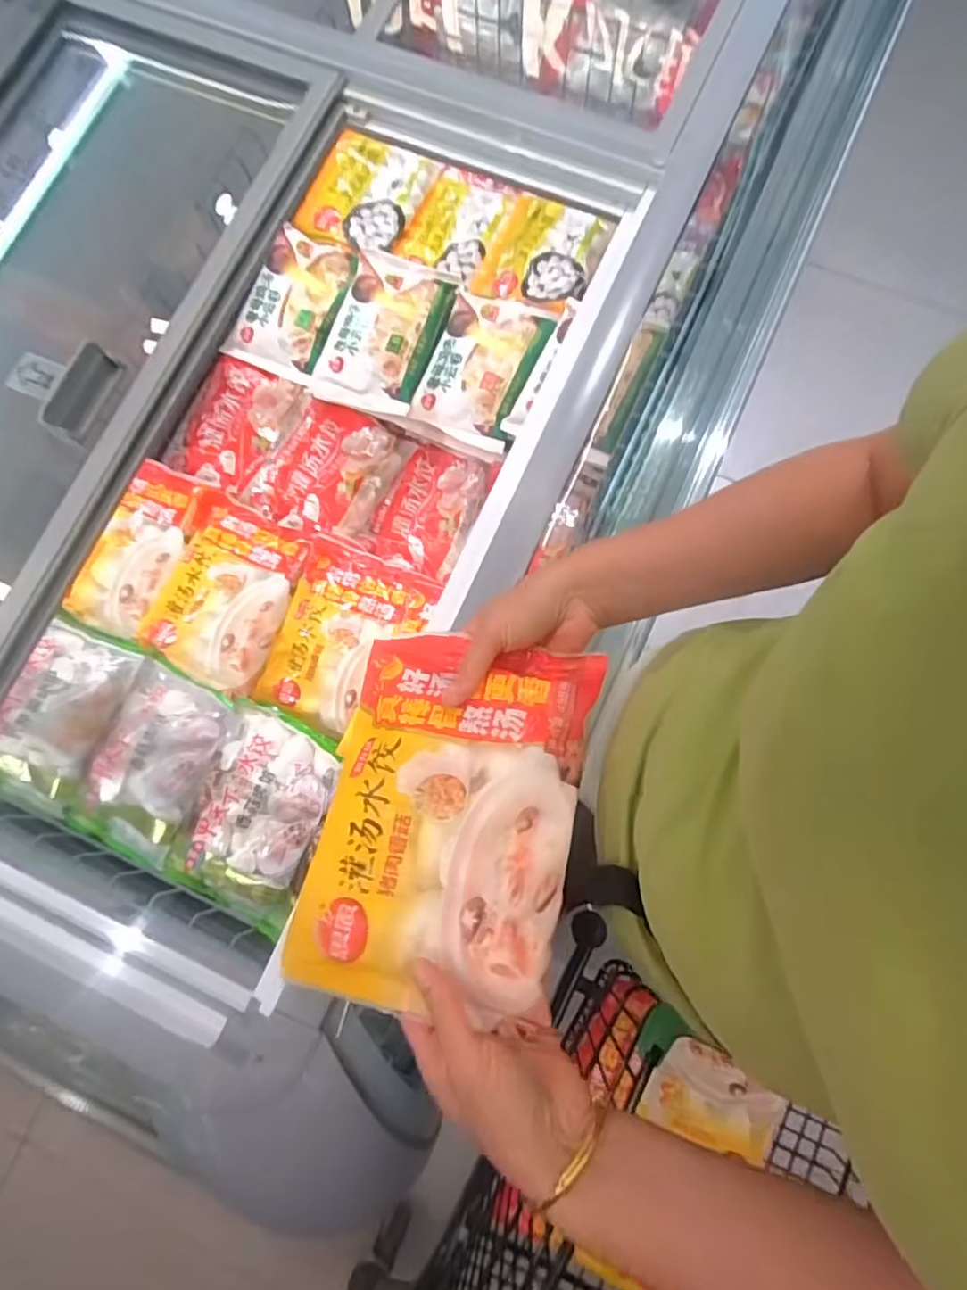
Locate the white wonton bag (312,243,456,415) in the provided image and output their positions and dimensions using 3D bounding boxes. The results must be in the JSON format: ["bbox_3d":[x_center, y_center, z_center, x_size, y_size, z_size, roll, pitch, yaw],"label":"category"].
[{"bbox_3d":[-0.145,-0.467,0.929,0.163,0.039,0.234,18,78,6],"label":"white wonton bag"}]

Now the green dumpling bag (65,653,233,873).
[{"bbox_3d":[-0.409,0.144,0.776,0.153,0.038,0.221,21,78,7],"label":"green dumpling bag"}]

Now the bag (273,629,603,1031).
[{"bbox_3d":[-0.026,0.111,0.415,0.167,0.045,0.234,7,71,20],"label":"bag"}]

